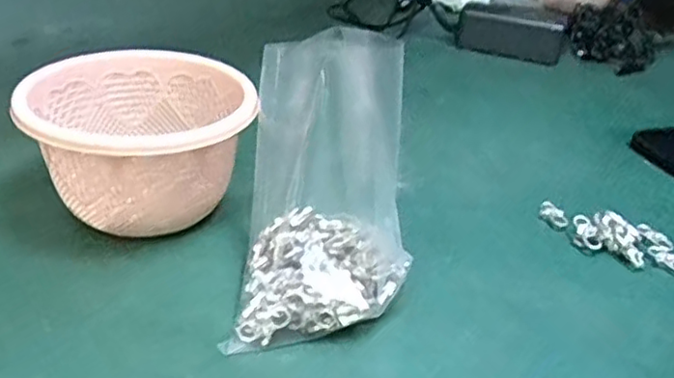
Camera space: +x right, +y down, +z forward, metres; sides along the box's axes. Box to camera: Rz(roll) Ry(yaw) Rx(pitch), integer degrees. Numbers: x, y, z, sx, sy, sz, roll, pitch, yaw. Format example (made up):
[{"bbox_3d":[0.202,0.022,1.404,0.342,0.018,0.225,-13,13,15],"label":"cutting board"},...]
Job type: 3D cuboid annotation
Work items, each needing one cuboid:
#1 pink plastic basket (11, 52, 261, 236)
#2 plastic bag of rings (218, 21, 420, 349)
[{"bbox_3d":[-0.133,-0.030,0.447,0.137,0.090,0.130,-6,33,-20],"label":"pink plastic basket"},{"bbox_3d":[-0.004,-0.008,0.377,0.098,0.142,0.134,4,31,-5],"label":"plastic bag of rings"}]

